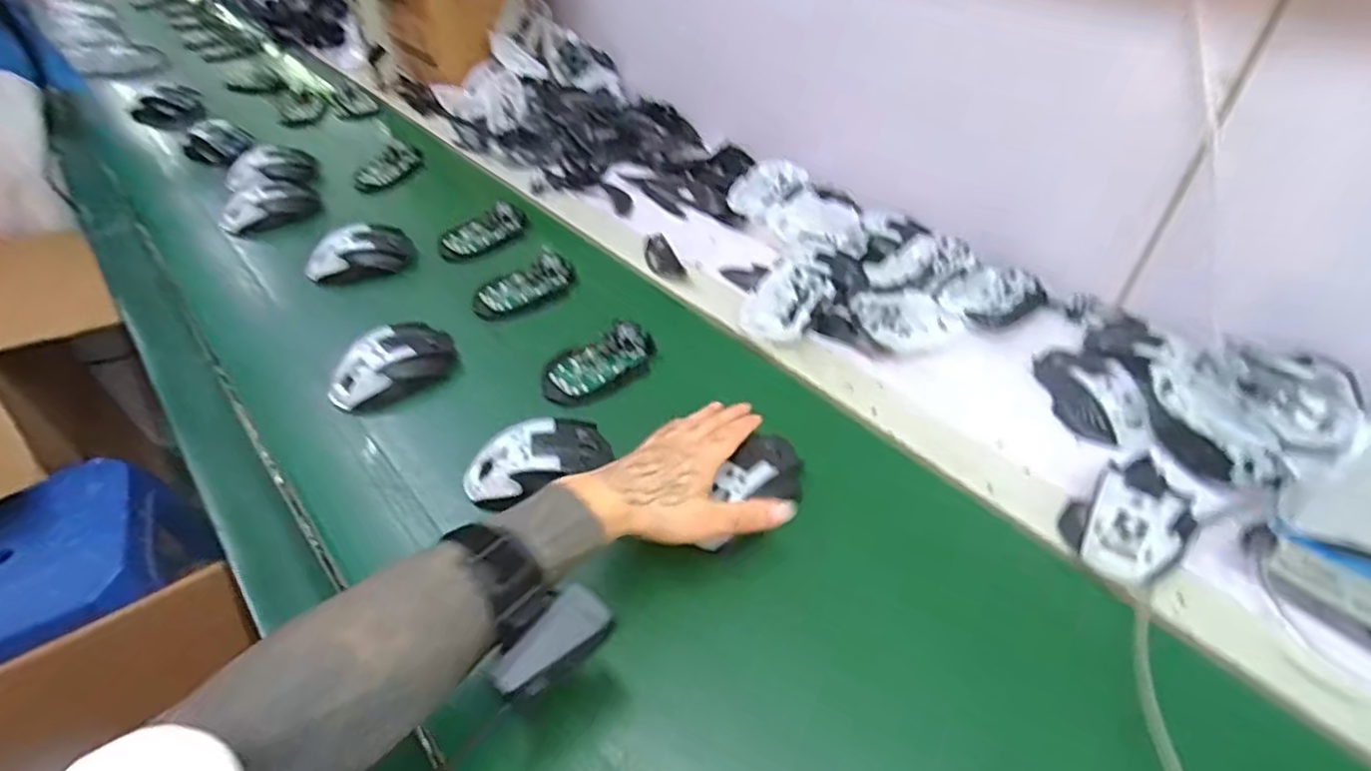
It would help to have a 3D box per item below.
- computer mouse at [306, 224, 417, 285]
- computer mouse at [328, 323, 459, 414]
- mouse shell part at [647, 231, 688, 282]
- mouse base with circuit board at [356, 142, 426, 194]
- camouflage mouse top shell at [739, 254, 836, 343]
[{"bbox_3d":[-0.374,-0.153,0.765,0.116,0.040,0.072,-20,50,-14],"label":"computer mouse"},{"bbox_3d":[-0.280,-0.023,0.629,0.072,0.032,0.117,31,57,28],"label":"computer mouse"},{"bbox_3d":[-0.025,-0.146,0.768,0.036,0.015,0.078,-18,47,-17],"label":"mouse shell part"},{"bbox_3d":[-0.426,-0.313,0.957,0.071,0.013,0.117,13,46,14],"label":"mouse base with circuit board"},{"bbox_3d":[0.110,-0.088,0.690,0.073,0.034,0.128,18,52,19],"label":"camouflage mouse top shell"}]

